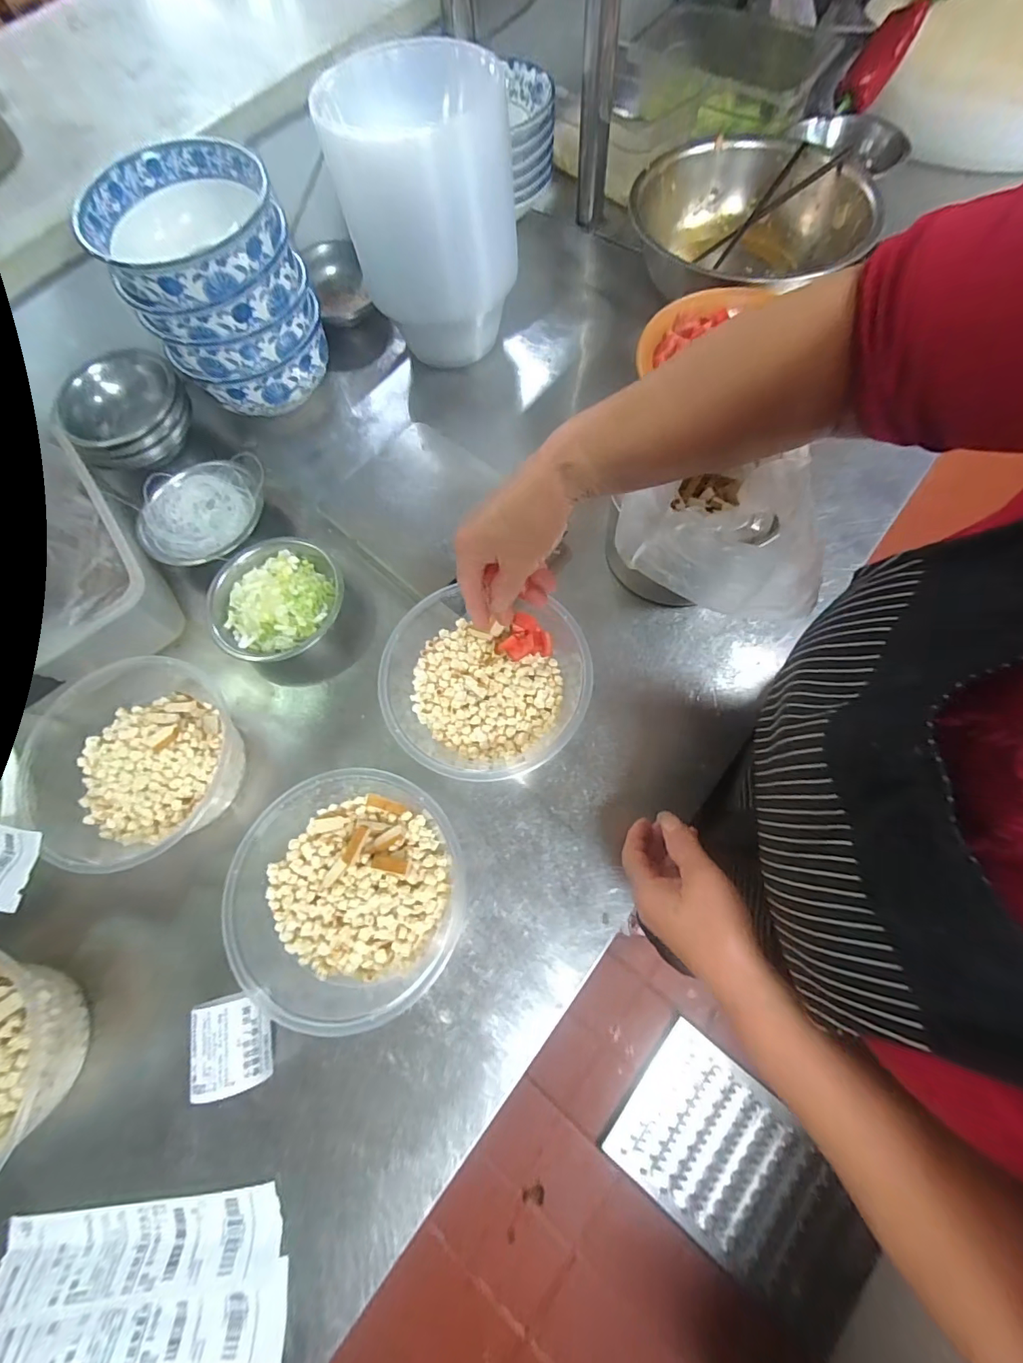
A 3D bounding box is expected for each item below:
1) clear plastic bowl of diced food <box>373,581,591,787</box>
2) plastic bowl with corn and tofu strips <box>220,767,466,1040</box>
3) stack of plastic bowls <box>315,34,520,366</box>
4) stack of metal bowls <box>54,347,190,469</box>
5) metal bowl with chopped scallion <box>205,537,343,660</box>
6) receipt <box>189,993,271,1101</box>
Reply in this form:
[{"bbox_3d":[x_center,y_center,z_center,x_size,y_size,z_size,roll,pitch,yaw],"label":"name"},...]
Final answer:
[{"bbox_3d":[-0.020,0.009,0.429,0.168,0.074,0.154,-1,70,2],"label":"clear plastic bowl of diced food"},{"bbox_3d":[-0.124,0.167,0.381,0.166,0.073,0.181,-1,70,2],"label":"plastic bowl with corn and tofu strips"},{"bbox_3d":[-0.090,-0.488,0.532,0.164,0.224,0.158,-15,71,-4],"label":"stack of plastic bowls"},{"bbox_3d":[-0.433,-0.310,0.556,0.125,0.066,0.115,-32,72,-9],"label":"stack of metal bowls"},{"bbox_3d":[-0.233,-0.080,0.492,0.121,0.045,0.130,-1,70,2],"label":"metal bowl with chopped scallion"},{"bbox_3d":[-0.203,0.264,0.365,0.052,0.046,0.059,-12,70,-3],"label":"receipt"}]

